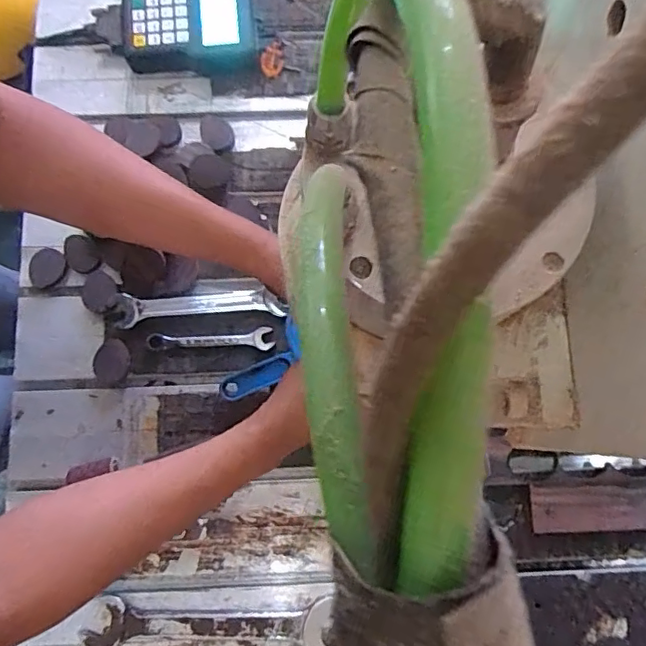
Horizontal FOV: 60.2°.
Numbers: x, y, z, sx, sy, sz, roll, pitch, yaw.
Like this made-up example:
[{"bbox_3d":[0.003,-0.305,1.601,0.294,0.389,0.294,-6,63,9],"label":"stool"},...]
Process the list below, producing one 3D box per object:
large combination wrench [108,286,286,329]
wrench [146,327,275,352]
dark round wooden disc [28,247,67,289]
[{"bbox_3d":[-0.133,-0.017,0.588,0.185,0.009,0.032,-4,78,-2],"label":"large combination wrench"},{"bbox_3d":[-0.119,0.020,0.589,0.130,0.008,0.023,-3,78,-2],"label":"wrench"},{"bbox_3d":[-0.297,-0.059,0.596,0.038,0.006,0.041,0,78,-2],"label":"dark round wooden disc"}]

